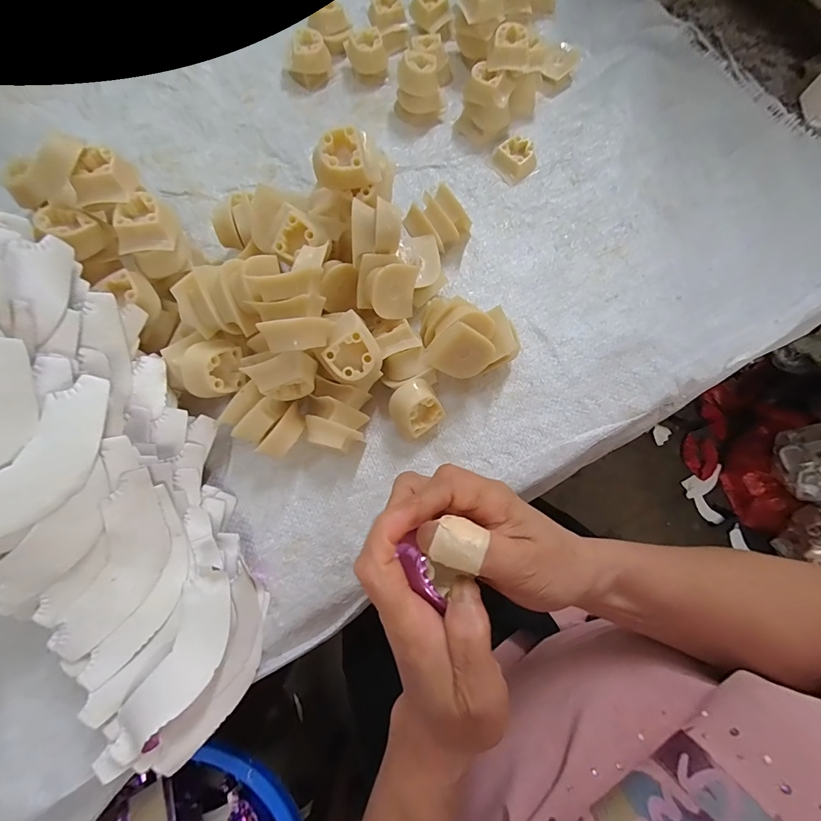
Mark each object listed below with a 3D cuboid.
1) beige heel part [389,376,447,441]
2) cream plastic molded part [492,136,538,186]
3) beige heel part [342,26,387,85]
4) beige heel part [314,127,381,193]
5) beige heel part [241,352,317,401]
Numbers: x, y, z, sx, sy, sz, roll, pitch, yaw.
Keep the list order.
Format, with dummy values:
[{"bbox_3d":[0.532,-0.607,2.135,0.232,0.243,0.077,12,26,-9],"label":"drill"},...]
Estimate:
[{"bbox_3d":[0.004,0.000,0.303,0.037,0.036,0.036,-32,77,-10],"label":"beige heel part"},{"bbox_3d":[0.103,-0.246,0.388,0.038,0.017,0.039,-33,77,-10],"label":"cream plastic molded part"},{"bbox_3d":[-0.046,-0.367,0.412,0.035,0.032,0.038,-18,75,-7],"label":"beige heel part"},{"bbox_3d":[-0.047,-0.178,0.287,0.043,0.024,0.036,-23,97,-4],"label":"beige heel part"},{"bbox_3d":[-0.081,-0.024,0.264,0.036,0.036,0.021,-20,41,8],"label":"beige heel part"}]

